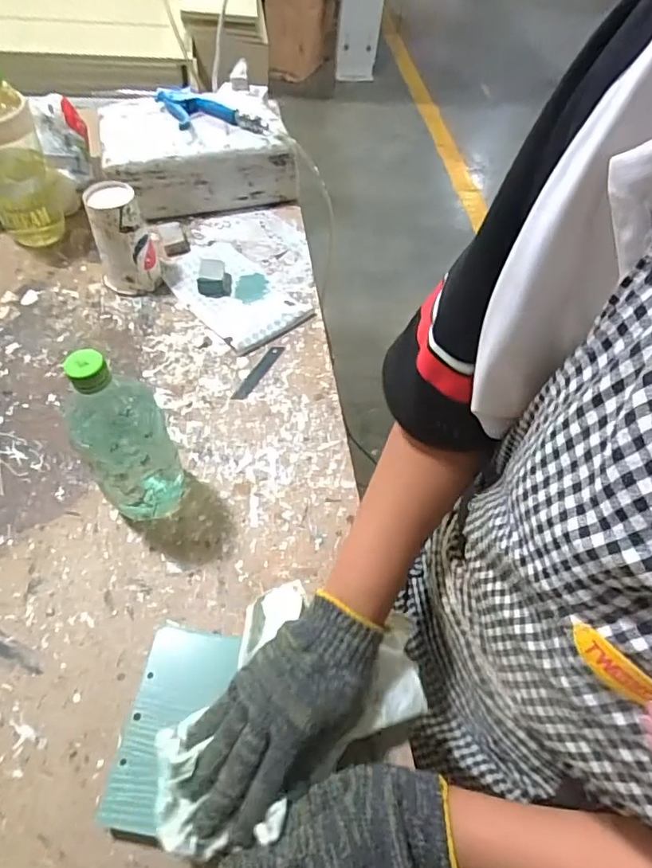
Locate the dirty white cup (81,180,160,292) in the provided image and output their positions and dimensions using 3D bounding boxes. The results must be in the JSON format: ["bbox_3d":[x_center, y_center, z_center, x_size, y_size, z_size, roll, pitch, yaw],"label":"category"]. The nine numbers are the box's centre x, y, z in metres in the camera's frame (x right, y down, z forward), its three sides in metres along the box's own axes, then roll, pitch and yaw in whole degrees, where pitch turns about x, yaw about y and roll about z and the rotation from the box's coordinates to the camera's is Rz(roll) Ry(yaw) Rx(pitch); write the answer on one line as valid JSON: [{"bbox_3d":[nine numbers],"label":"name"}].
[{"bbox_3d":[-0.273,-0.260,0.709,0.079,0.125,0.075,-17,58,-12],"label":"dirty white cup"}]

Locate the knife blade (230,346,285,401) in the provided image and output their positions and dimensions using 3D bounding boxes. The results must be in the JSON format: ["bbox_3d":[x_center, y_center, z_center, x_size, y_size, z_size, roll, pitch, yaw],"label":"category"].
[{"bbox_3d":[-0.085,-0.078,0.665,0.017,0.004,0.098,26,62,15],"label":"knife blade"}]

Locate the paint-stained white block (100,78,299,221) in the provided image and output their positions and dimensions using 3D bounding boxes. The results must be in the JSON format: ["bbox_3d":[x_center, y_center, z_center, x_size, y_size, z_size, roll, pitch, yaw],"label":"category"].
[{"bbox_3d":[-0.212,-0.481,0.875,0.285,0.101,0.250,-11,57,-8],"label":"paint-stained white block"}]

